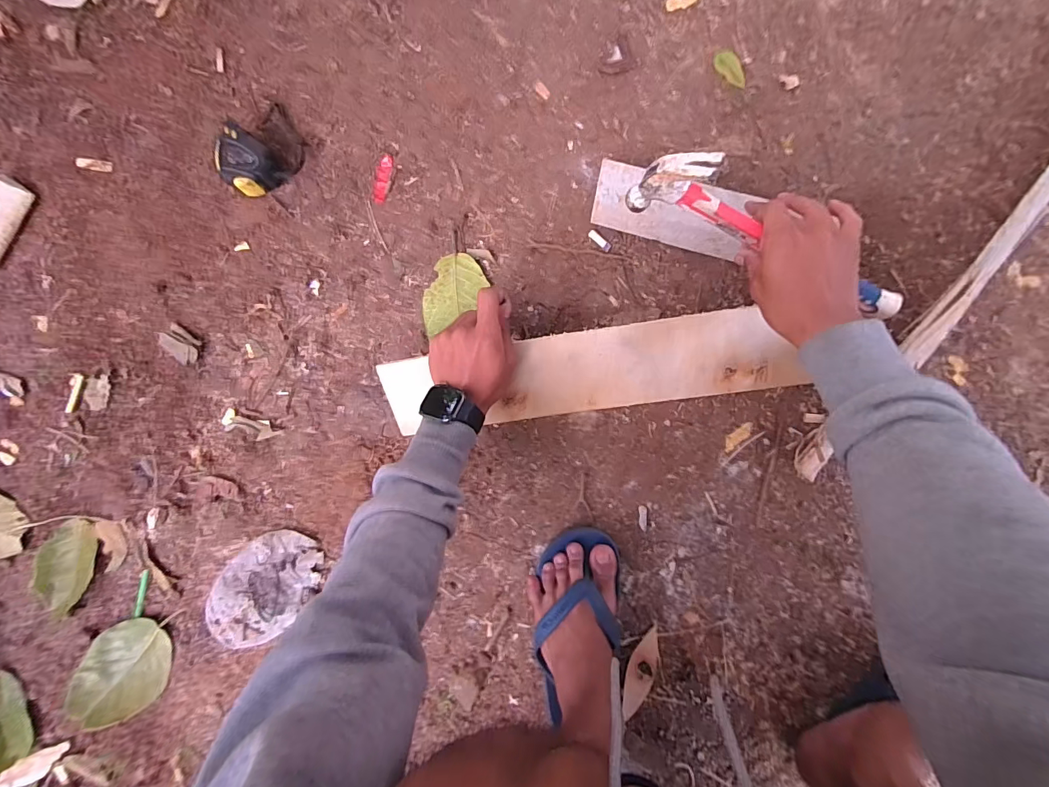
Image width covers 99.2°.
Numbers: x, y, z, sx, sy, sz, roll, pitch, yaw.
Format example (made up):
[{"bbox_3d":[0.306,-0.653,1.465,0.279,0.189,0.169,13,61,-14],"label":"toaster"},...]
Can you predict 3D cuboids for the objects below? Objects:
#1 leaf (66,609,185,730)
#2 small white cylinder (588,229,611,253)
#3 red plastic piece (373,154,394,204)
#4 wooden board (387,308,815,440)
[{"bbox_3d":[-0.583,0.404,0.649,0.115,0.016,0.214,44,96,5],"label":"leaf"},{"bbox_3d":[0.091,-0.184,0.537,0.032,0.005,0.010,42,95,5],"label":"small white cylinder"},{"bbox_3d":[-0.181,-0.273,0.568,0.021,0.004,0.059,13,92,7],"label":"red plastic piece"},{"bbox_3d":[0.070,-0.019,0.513,0.456,0.018,0.108,-7,120,6],"label":"wooden board"}]

